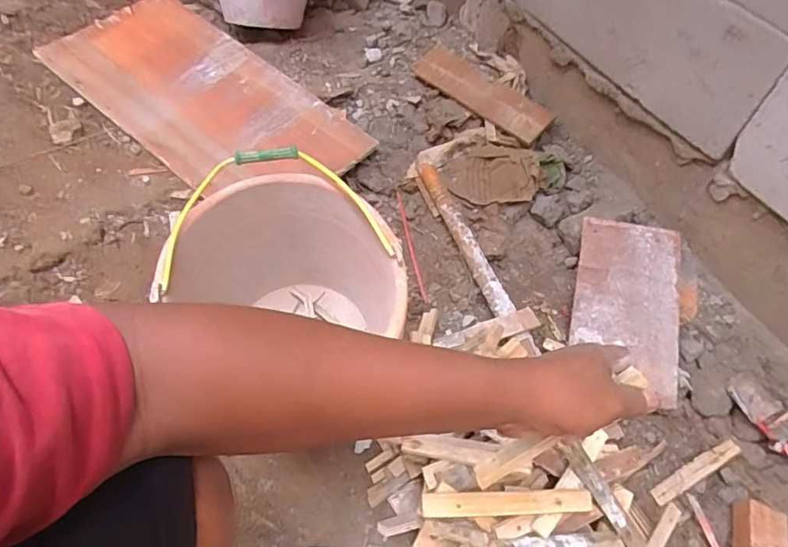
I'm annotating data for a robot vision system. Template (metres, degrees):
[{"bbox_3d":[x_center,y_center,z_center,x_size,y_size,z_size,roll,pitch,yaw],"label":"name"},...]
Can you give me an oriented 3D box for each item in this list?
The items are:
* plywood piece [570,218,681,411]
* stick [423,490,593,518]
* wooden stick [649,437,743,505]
[{"bbox_3d":[0.381,0.048,0.873,0.162,0.014,0.293,11,67,9],"label":"plywood piece"},{"bbox_3d":[0.129,0.262,0.610,0.191,0.016,0.024,-1,55,-4],"label":"stick"},{"bbox_3d":[0.437,0.285,0.770,0.160,0.008,0.026,-23,59,-18],"label":"wooden stick"}]

